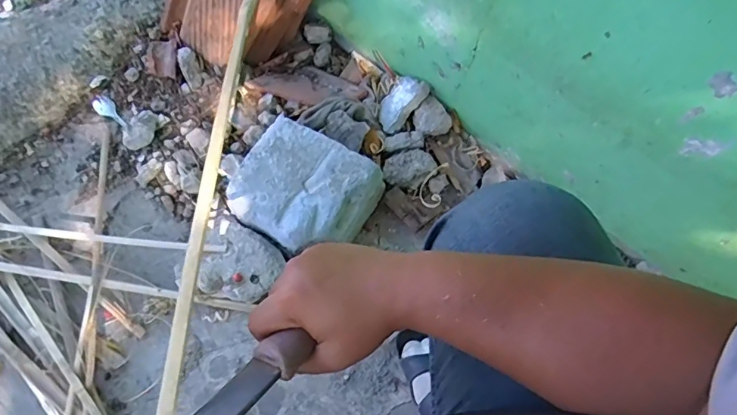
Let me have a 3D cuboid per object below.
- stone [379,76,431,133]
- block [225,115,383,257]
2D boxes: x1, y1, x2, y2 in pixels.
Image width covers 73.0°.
[{"bbox_3d":[0.061,-0.199,0.944,0.111,0.019,0.072,-50,56,16],"label":"stone"},{"bbox_3d":[-0.108,-0.032,0.863,0.228,0.081,0.193,27,65,11],"label":"block"}]

